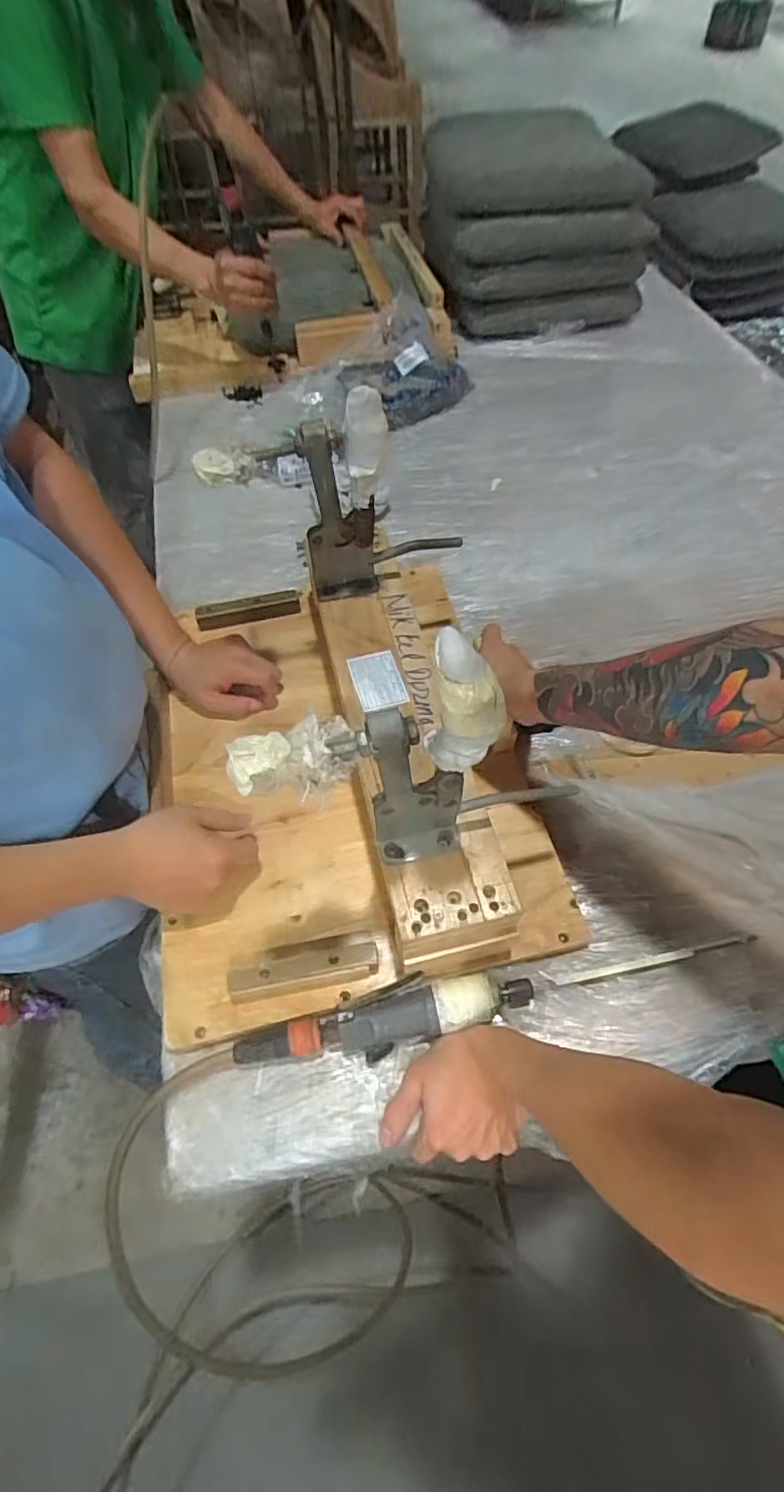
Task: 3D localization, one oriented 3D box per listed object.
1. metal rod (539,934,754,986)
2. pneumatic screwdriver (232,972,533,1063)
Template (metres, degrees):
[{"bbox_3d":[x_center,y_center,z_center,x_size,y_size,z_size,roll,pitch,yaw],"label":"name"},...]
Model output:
[{"bbox_3d":[0.240,0.197,0.545,0.201,0.004,0.014,-9,57,-3],"label":"metal rod"},{"bbox_3d":[-0.004,0.238,0.518,0.255,0.034,0.048,-11,57,-5],"label":"pneumatic screwdriver"}]

